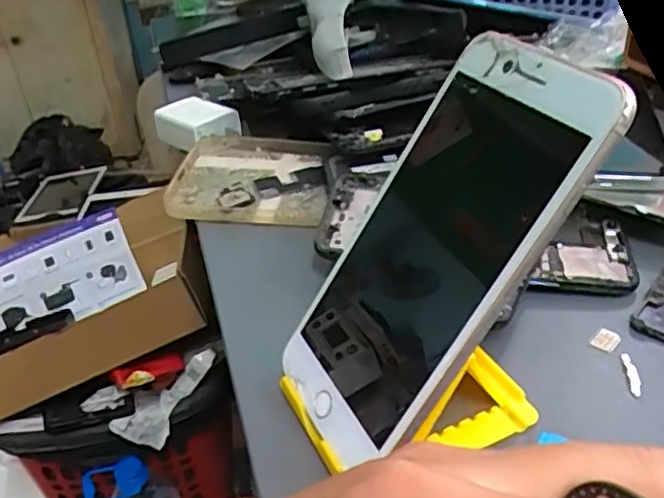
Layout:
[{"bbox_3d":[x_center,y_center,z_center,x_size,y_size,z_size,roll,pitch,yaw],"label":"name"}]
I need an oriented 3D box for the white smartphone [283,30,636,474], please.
[{"bbox_3d":[0.037,0.002,0.235,0.013,0.150,0.074,18,19,-36],"label":"white smartphone"}]

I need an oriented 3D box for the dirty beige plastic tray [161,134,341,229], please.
[{"bbox_3d":[-0.049,-0.049,0.431,0.099,0.021,0.093,4,33,6],"label":"dirty beige plastic tray"}]

